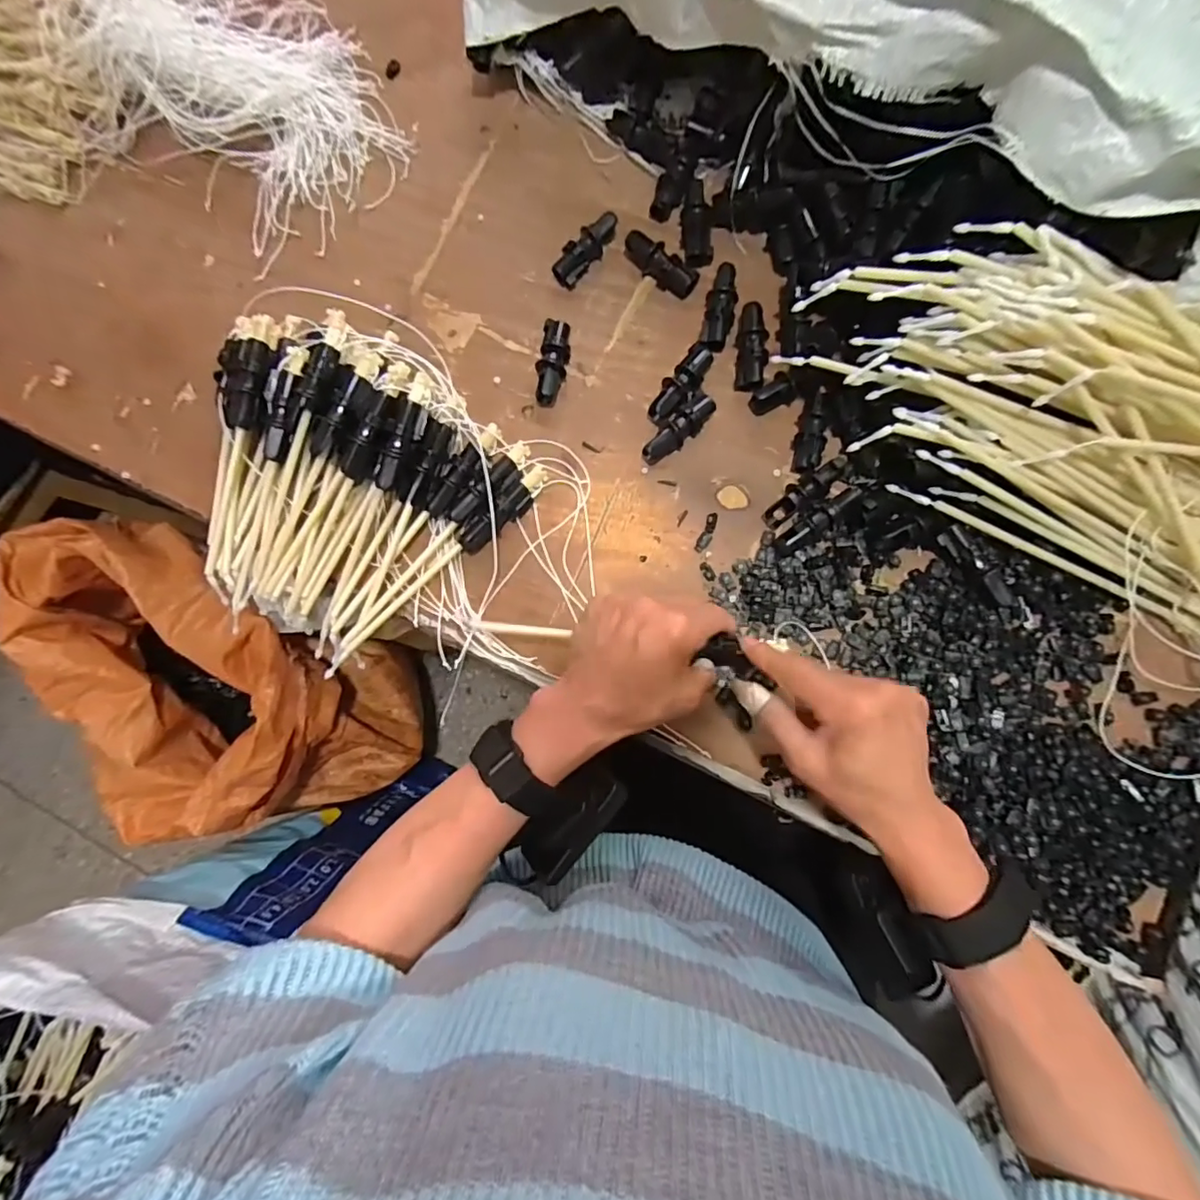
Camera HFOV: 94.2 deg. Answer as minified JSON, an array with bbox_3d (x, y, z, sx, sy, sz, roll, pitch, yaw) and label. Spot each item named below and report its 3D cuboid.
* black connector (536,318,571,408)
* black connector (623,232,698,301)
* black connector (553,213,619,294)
[{"bbox_3d":[-0.038,-0.192,0.454,0.021,0.018,0.069,8,83,6],"label":"black connector"},{"bbox_3d":[0.049,-0.279,0.462,0.068,0.022,0.022,34,87,8],"label":"black connector"},{"bbox_3d":[-0.011,-0.294,0.467,0.071,0.019,0.022,-44,81,-1],"label":"black connector"}]

